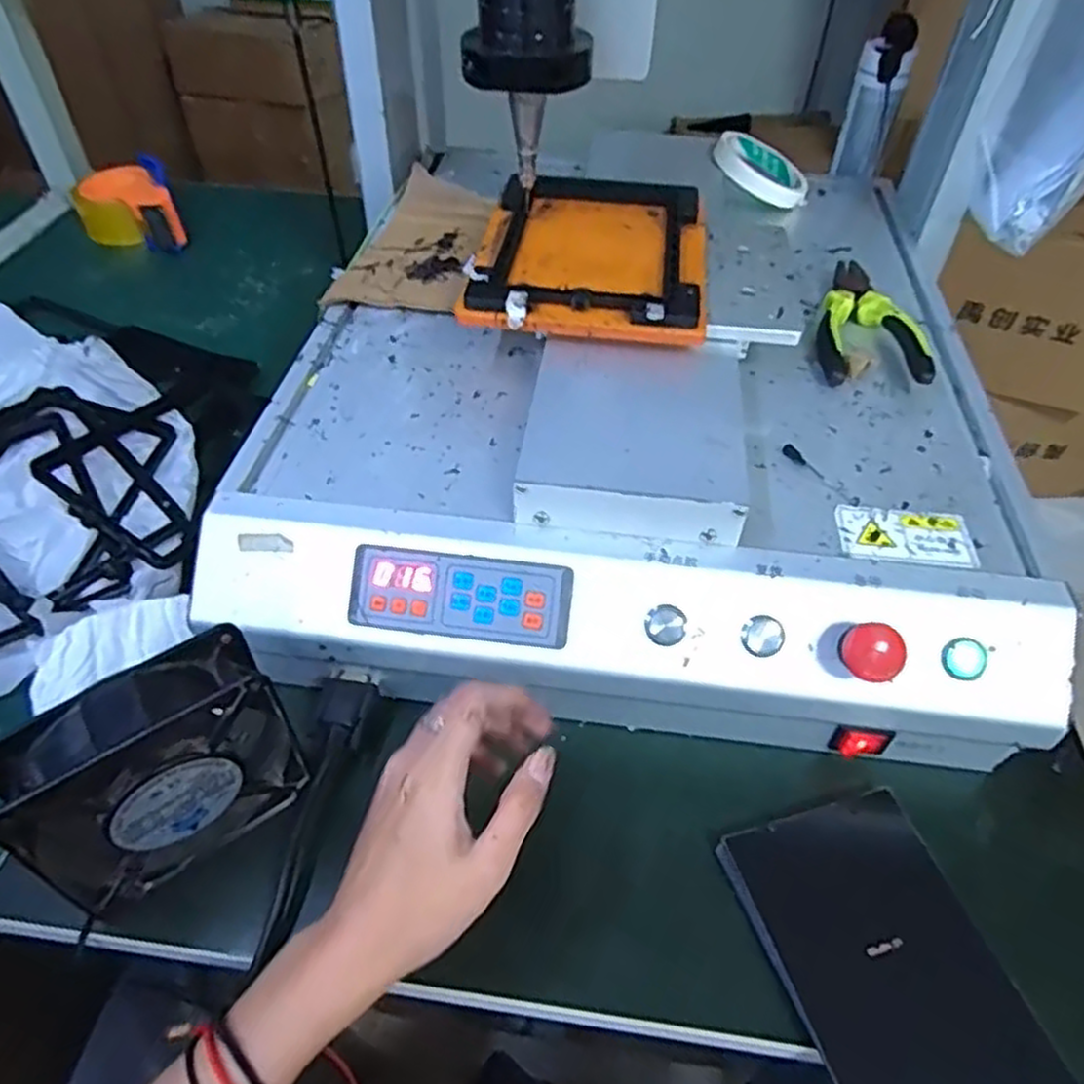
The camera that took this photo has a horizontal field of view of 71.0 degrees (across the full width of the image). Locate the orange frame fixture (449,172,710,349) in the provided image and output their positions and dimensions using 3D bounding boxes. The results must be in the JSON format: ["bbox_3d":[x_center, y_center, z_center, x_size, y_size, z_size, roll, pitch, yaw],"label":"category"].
[{"bbox_3d":[0.036,-0.207,0.528,0.150,0.019,0.204,7,47,5],"label":"orange frame fixture"}]

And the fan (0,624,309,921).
[{"bbox_3d":[-0.185,0.112,0.374,0.122,0.116,0.045,-29,54,-25],"label":"fan"}]

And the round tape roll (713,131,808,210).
[{"bbox_3d":[0.200,-0.341,0.697,0.091,0.016,0.078,27,54,-6],"label":"round tape roll"}]

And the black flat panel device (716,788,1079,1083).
[{"bbox_3d":[0.165,0.203,0.368,0.100,0.017,0.145,-12,49,-12],"label":"black flat panel device"}]

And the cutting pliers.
[{"bbox_3d":[0.234,-0.159,0.540,0.069,0.020,0.148,12,48,9],"label":"cutting pliers"}]

